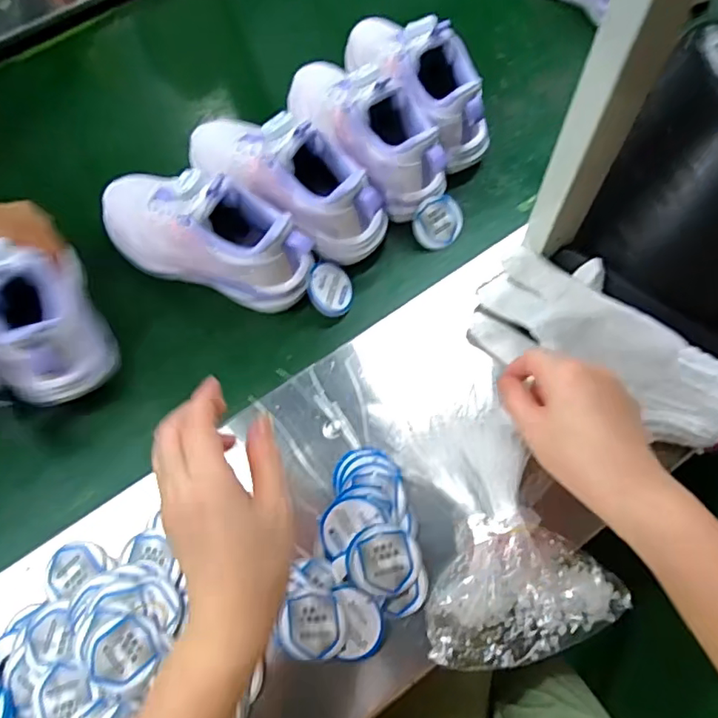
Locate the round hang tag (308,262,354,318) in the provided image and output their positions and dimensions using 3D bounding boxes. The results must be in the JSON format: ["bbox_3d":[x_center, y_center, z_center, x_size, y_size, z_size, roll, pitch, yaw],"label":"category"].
[{"bbox_3d":[-0.026,-0.065,0.512,0.047,0.005,0.052,8,73,-35],"label":"round hang tag"}]

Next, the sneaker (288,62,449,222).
[{"bbox_3d":[-0.001,-0.233,0.537,0.091,0.109,0.211,-34,72,-12],"label":"sneaker"}]

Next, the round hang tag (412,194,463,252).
[{"bbox_3d":[0.078,-0.133,0.535,0.050,0.006,0.049,-29,113,-6],"label":"round hang tag"}]

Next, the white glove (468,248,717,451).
[{"bbox_3d":[0.177,0.006,0.427,0.201,0.098,0.092,34,73,13],"label":"white glove"}]

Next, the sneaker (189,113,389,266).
[{"bbox_3d":[-0.077,-0.172,0.515,0.216,0.117,0.080,32,72,13],"label":"sneaker"}]

